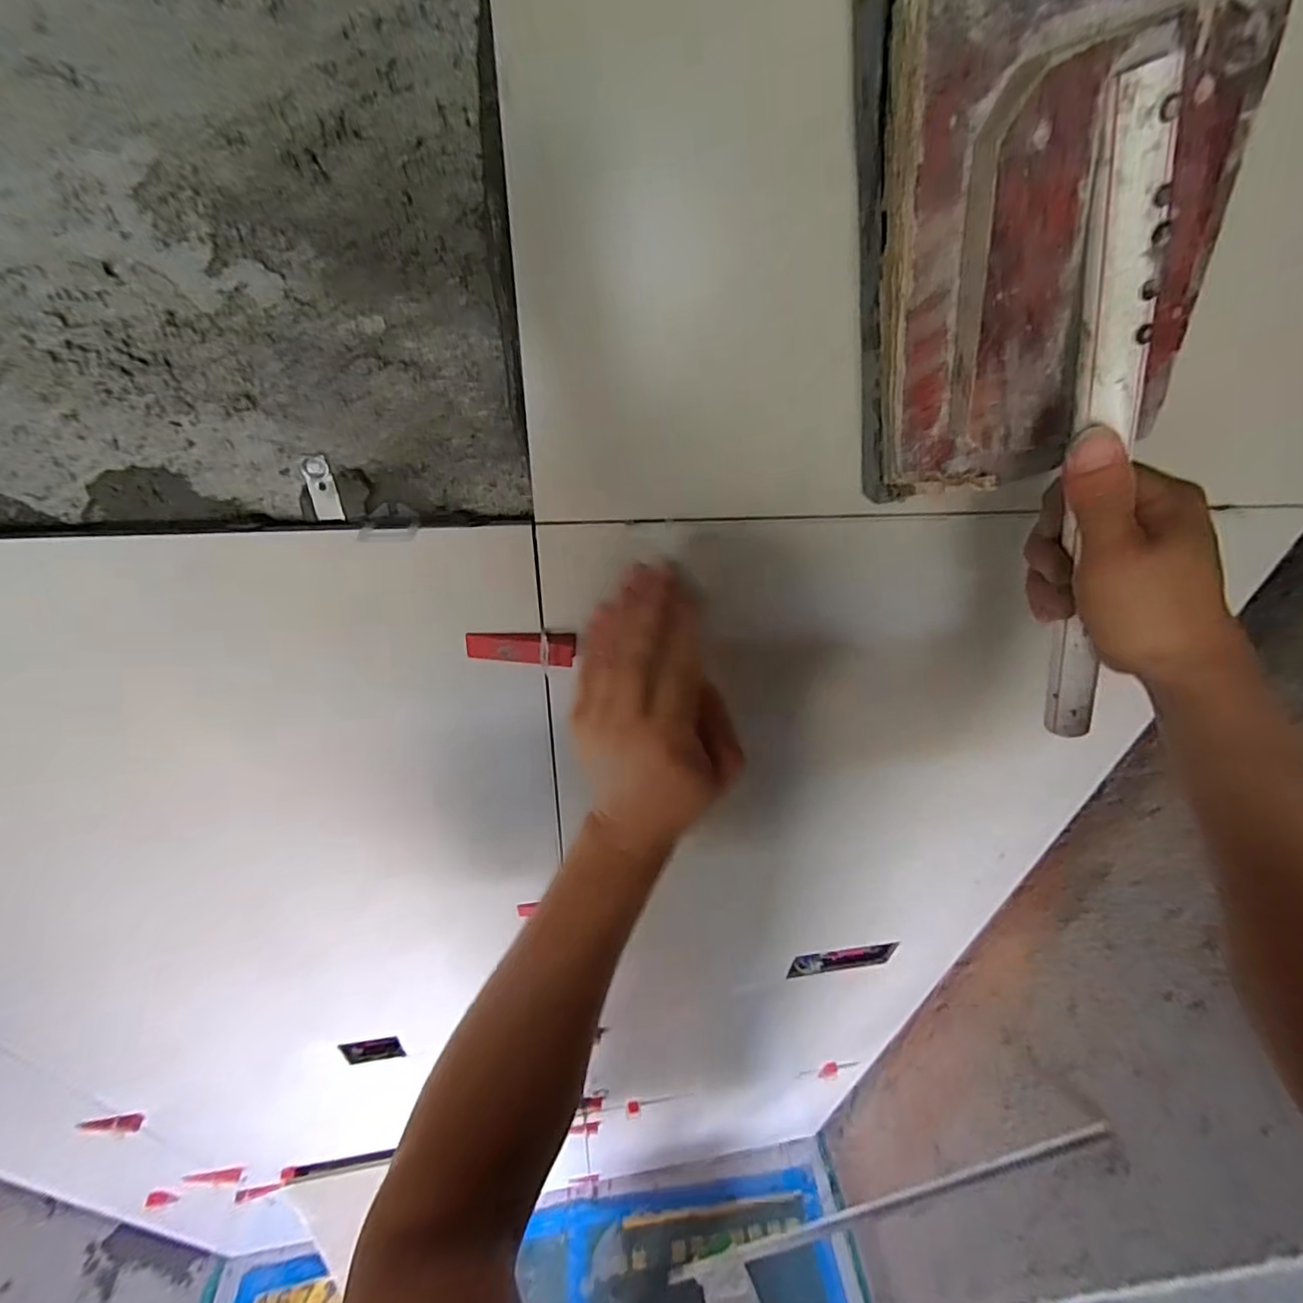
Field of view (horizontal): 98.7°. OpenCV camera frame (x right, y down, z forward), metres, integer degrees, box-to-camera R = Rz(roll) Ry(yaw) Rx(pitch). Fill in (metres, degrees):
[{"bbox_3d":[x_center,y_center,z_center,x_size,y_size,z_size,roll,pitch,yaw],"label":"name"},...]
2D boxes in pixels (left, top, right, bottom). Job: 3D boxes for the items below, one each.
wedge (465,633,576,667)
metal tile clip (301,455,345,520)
[{"bbox_3d":[-0.091,-0.002,0.389,0.075,0.022,0.012,5,36,1],"label":"wedge"},{"bbox_3d":[-0.192,-0.095,0.328,0.016,0.036,0.004,-8,28,-8],"label":"metal tile clip"}]

